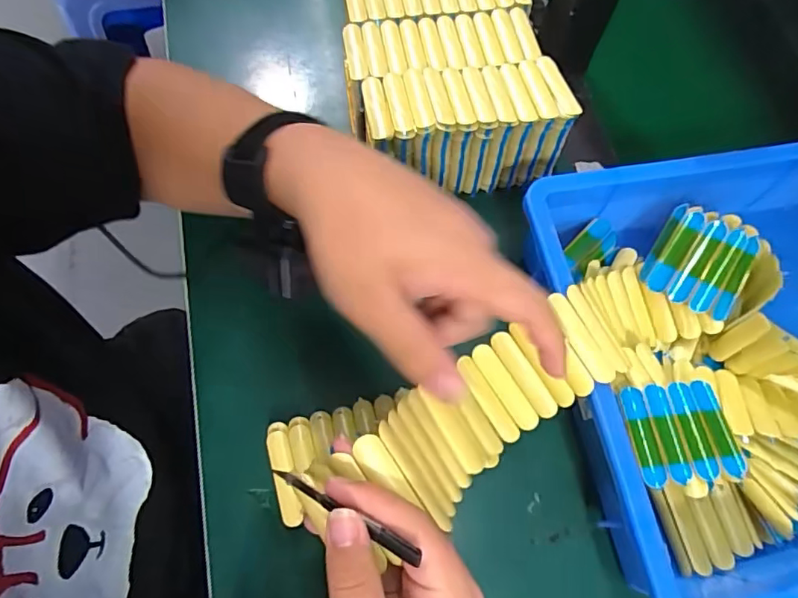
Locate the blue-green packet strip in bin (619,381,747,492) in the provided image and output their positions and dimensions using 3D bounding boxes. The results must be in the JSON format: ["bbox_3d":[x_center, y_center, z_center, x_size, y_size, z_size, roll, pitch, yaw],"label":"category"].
[{"bbox_3d":[0.178,0.085,0.343,0.059,0.006,0.062,-10,63,7],"label":"blue-green packet strip in bin"}]

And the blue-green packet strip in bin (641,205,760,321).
[{"bbox_3d":[0.216,-0.025,0.387,0.063,0.016,0.062,28,108,19],"label":"blue-green packet strip in bin"}]

